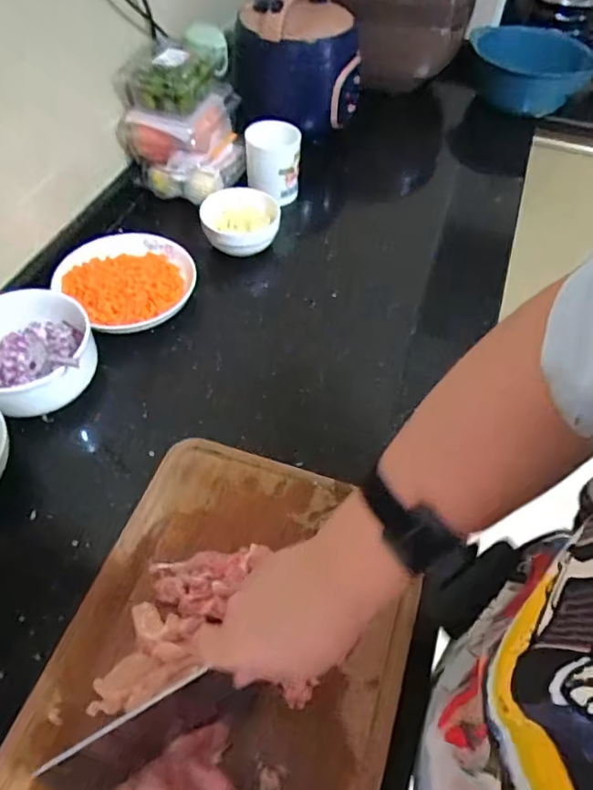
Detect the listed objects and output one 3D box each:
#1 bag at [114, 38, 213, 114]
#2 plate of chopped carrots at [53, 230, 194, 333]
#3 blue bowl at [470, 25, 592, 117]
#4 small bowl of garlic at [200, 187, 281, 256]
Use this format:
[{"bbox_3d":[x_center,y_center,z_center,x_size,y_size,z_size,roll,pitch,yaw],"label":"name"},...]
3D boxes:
[{"bbox_3d":[-0.187,-0.484,0.822,0.107,0.062,0.151,12,53,6],"label":"bag"},{"bbox_3d":[-0.223,-0.159,0.754,0.165,0.034,0.190,-31,60,-24],"label":"plate of chopped carrots"},{"bbox_3d":[0.471,-0.683,1.160,0.233,0.118,0.191,1,53,-2],"label":"blue bowl"},{"bbox_3d":[-0.083,-0.259,0.821,0.111,0.050,0.097,0,53,-3],"label":"small bowl of garlic"}]

